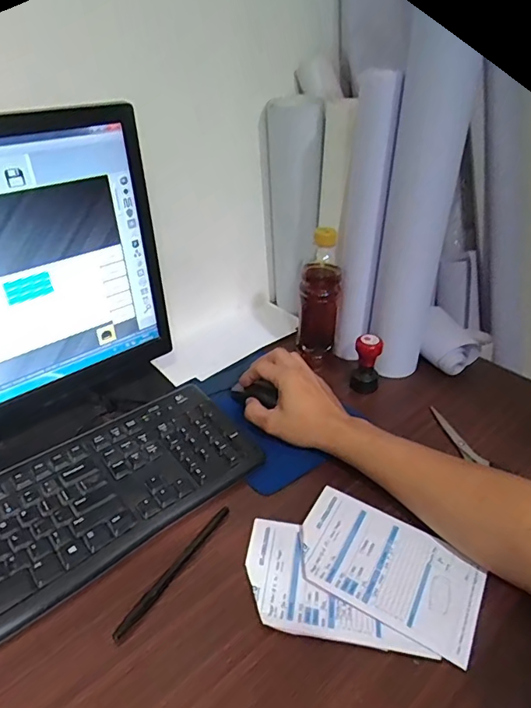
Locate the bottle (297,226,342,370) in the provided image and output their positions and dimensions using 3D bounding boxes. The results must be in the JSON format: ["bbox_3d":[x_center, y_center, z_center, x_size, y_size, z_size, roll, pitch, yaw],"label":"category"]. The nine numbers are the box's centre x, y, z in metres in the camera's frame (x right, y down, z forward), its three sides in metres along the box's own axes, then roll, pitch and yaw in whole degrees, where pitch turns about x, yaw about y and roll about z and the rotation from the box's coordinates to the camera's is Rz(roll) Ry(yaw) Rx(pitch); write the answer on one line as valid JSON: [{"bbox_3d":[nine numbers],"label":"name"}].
[{"bbox_3d":[0.075,-0.081,0.670,0.053,0.183,0.055,6,36,7],"label":"bottle"}]

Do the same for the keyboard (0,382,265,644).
[{"bbox_3d":[-0.204,0.155,0.458,0.420,0.022,0.154,-24,42,-32],"label":"keyboard"}]

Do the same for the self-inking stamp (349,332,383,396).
[{"bbox_3d":[0.134,0.010,0.641,0.036,0.073,0.034,12,37,15],"label":"self-inking stamp"}]

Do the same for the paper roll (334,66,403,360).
[{"bbox_3d":[0.122,-0.159,0.627,0.050,0.340,0.067,3,36,3],"label":"paper roll"}]

